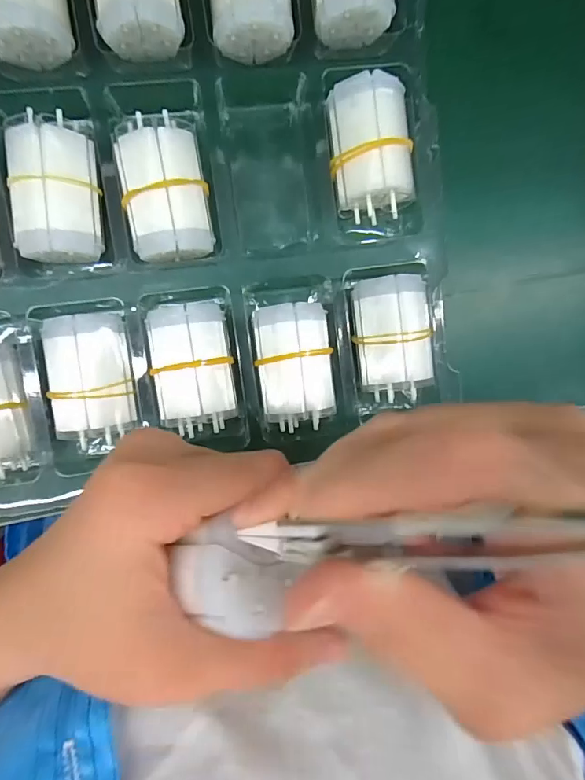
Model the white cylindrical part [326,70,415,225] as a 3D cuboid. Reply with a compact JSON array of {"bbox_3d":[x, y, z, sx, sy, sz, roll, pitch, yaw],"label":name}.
[{"bbox_3d":[0.038,-0.122,0.240,0.039,0.038,0.063,-14,96,-7],"label":"white cylindrical part"}]

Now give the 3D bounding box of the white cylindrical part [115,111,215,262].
[{"bbox_3d":[-0.062,-0.095,0.231,0.039,0.038,0.061,-8,95,-7],"label":"white cylindrical part"}]

